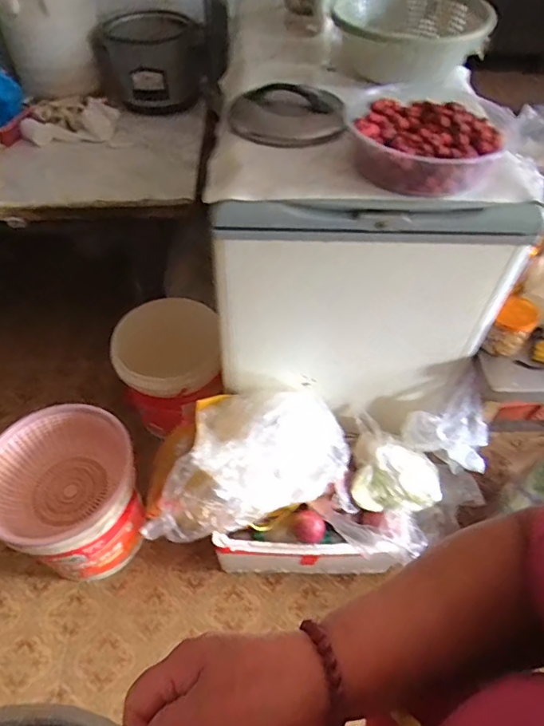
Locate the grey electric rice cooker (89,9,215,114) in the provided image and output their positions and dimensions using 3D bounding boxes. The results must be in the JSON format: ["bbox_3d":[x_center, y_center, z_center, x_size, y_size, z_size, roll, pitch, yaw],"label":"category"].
[{"bbox_3d":[-0.390,-0.959,1.576,0.275,0.264,0.295,30,56,21],"label":"grey electric rice cooker"}]

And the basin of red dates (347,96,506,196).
[{"bbox_3d":[0.277,-0.399,0.870,0.257,0.081,0.272,16,52,12],"label":"basin of red dates"}]

